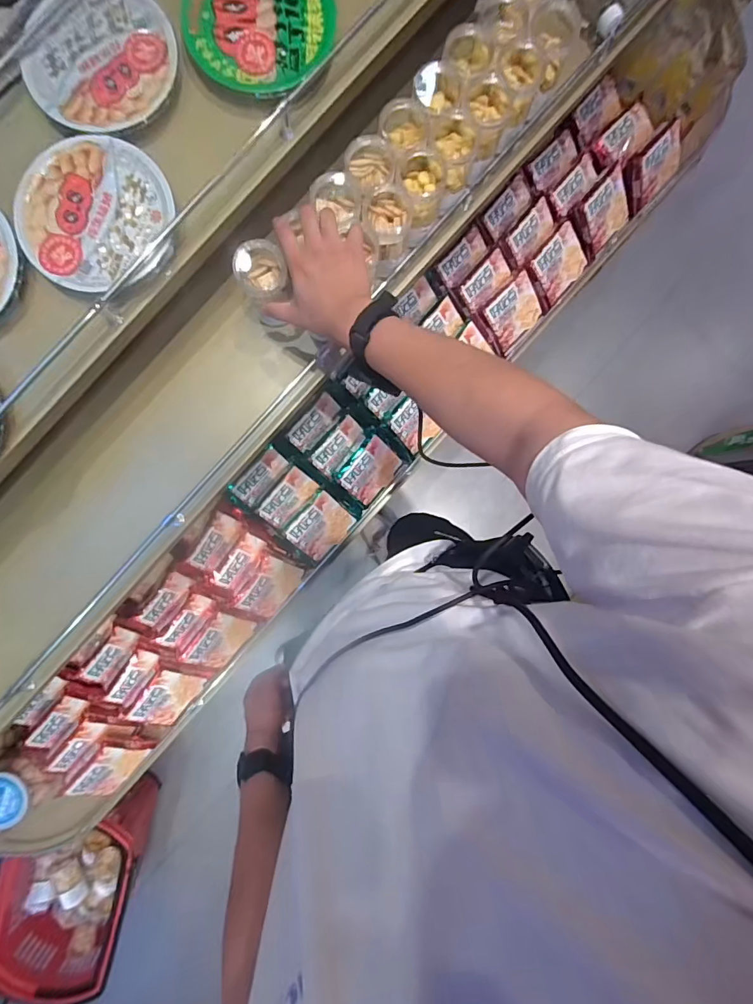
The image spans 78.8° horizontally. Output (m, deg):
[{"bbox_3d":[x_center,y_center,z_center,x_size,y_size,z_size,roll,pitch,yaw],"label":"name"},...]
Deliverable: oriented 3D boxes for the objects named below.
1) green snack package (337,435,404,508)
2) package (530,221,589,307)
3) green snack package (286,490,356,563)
[{"bbox_3d":[-0.013,-0.065,0.946,0.122,0.027,0.111,-47,132,-4],"label":"green snack package"},{"bbox_3d":[0.384,-0.495,0.958,0.124,0.021,0.102,-46,117,3],"label":"package"},{"bbox_3d":[-0.113,0.054,0.946,0.120,0.032,0.104,-48,122,-5],"label":"green snack package"}]

